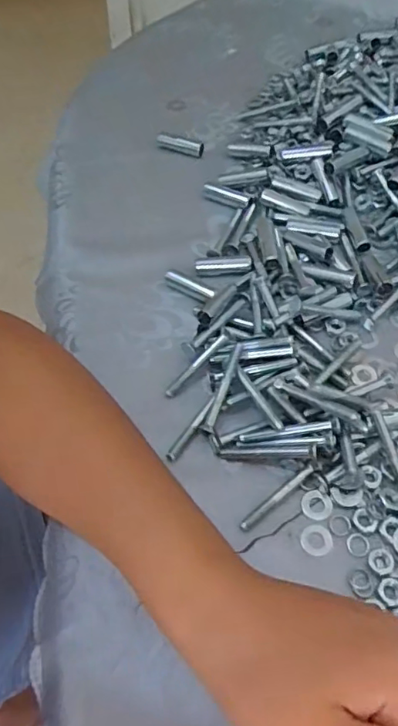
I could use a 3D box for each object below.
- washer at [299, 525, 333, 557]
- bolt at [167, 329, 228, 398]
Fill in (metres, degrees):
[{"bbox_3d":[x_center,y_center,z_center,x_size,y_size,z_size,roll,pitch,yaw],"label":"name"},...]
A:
[{"bbox_3d":[0.062,0.094,0.288,0.017,0.004,0.016,0,58,1],"label":"washer"},{"bbox_3d":[-0.001,0.001,0.338,0.053,0.005,0.007,-46,66,-4],"label":"bolt"}]

